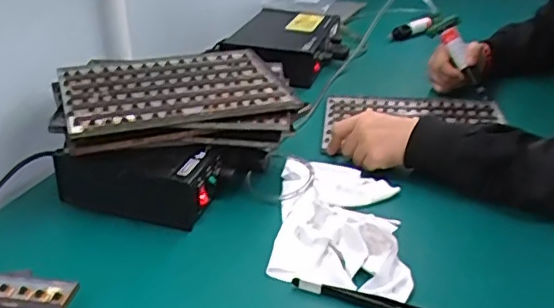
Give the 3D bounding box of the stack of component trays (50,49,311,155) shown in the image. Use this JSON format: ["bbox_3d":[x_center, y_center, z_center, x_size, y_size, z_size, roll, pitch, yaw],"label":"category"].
[{"bbox_3d":[-0.114,-0.068,0.685,0.264,0.038,0.215,-9,29,-14],"label":"stack of component trays"}]

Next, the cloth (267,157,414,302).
[{"bbox_3d":[0.064,0.062,0.599,0.128,0.039,0.215,2,28,6],"label":"cloth"}]

